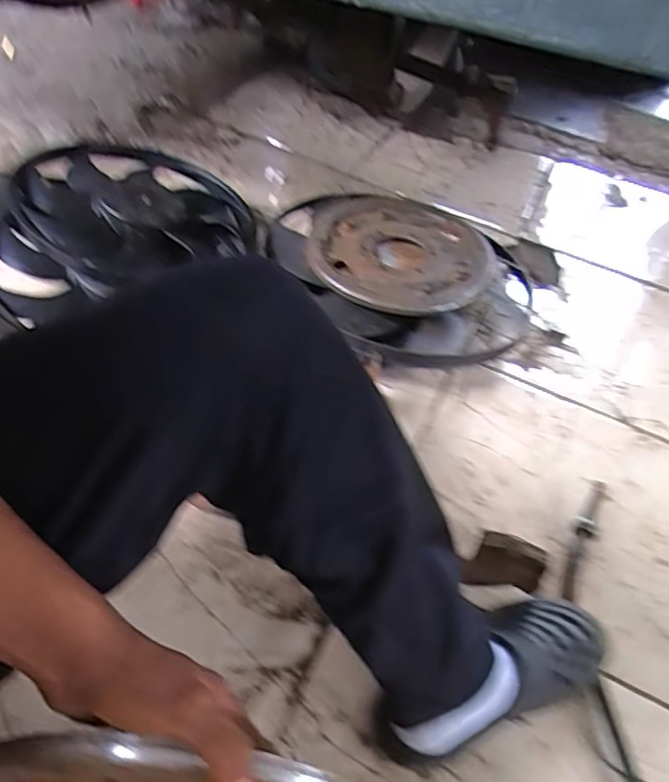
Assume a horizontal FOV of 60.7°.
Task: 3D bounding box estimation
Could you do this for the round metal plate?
[{"bbox_3d":[0.106,-0.235,0.944,0.296,0.022,0.296,4,50,-5],"label":"round metal plate"}]

